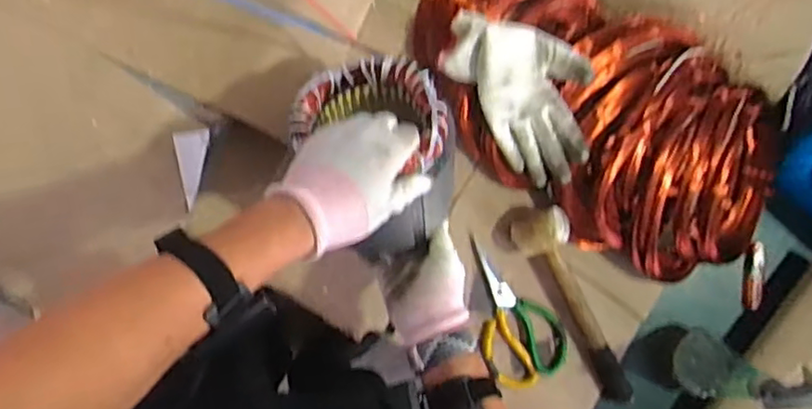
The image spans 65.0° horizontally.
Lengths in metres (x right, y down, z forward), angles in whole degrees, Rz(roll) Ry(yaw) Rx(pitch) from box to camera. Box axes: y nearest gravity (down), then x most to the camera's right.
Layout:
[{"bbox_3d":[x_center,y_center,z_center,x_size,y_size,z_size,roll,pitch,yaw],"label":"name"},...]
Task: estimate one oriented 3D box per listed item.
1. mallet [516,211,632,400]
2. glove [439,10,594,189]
[{"bbox_3d":[0.209,0.126,0.753,0.060,0.051,0.252,-28,94,-8],"label":"mallet"},{"bbox_3d":[0.135,-0.128,0.708,0.121,0.050,0.213,-41,96,-7],"label":"glove"}]

